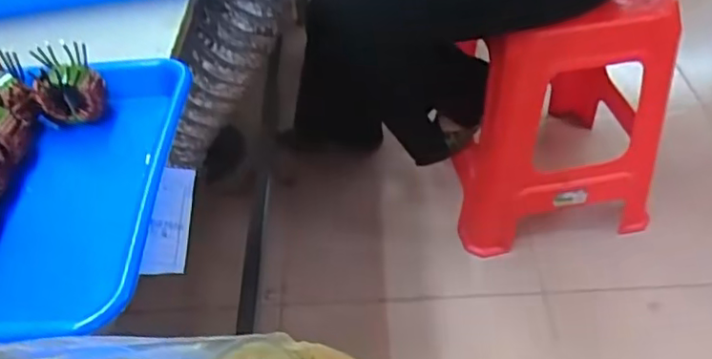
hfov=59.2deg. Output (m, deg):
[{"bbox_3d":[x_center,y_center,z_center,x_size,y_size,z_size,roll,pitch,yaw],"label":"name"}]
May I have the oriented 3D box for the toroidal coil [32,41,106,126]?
[{"bbox_3d":[-0.222,-0.073,0.485,0.048,0.057,0.030,-17,44,-15],"label":"toroidal coil"}]

